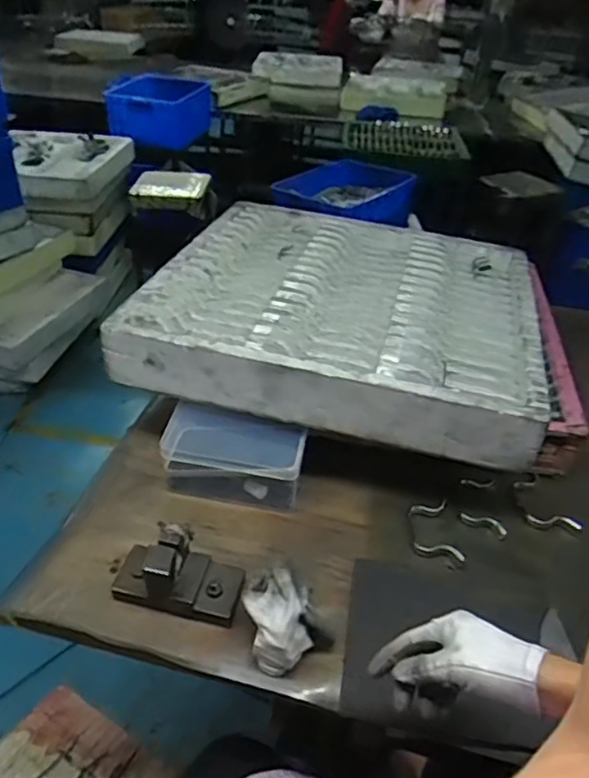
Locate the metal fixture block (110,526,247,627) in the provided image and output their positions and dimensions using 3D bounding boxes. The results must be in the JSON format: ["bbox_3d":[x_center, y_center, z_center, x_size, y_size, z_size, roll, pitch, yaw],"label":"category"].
[{"bbox_3d":[-0.122,0.191,0.655,0.133,0.064,0.069,9,37,7],"label":"metal fixture block"}]

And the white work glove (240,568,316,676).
[{"bbox_3d":[-0.018,0.228,0.619,0.063,0.066,0.082,0,37,-5],"label":"white work glove"}]

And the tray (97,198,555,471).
[{"bbox_3d":[0.101,-0.141,0.947,0.558,0.078,0.561,12,37,11],"label":"tray"}]

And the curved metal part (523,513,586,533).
[{"bbox_3d":[0.331,0.168,0.793,0.071,0.011,0.021,8,37,6],"label":"curved metal part"}]

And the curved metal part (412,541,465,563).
[{"bbox_3d":[0.170,0.191,0.734,0.061,0.012,0.013,3,35,21],"label":"curved metal part"}]

